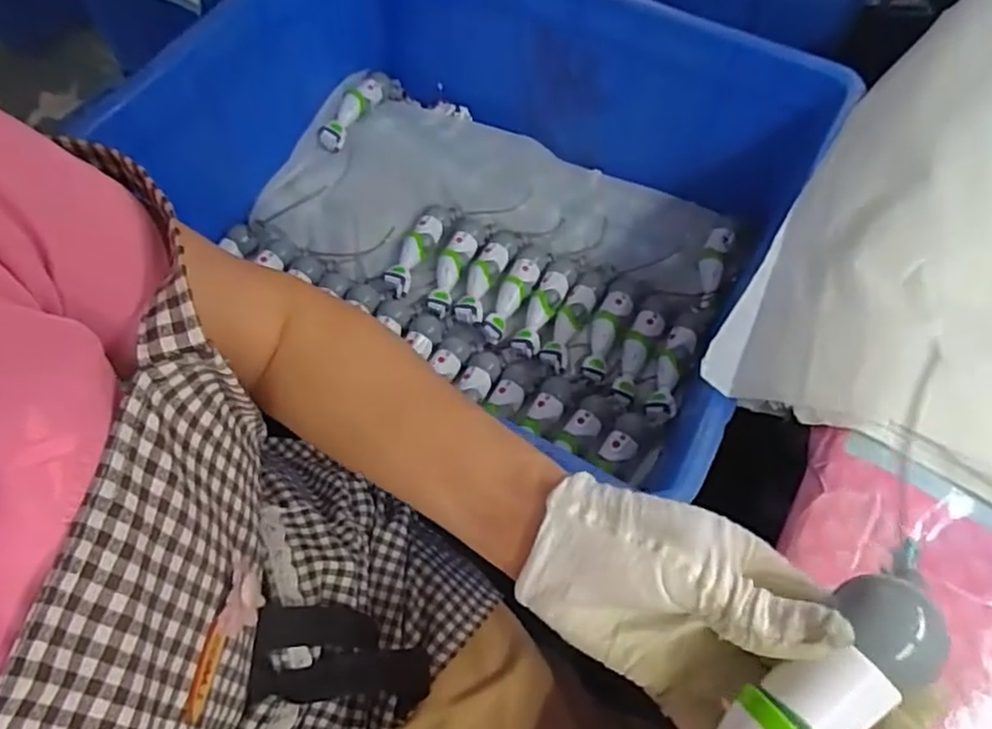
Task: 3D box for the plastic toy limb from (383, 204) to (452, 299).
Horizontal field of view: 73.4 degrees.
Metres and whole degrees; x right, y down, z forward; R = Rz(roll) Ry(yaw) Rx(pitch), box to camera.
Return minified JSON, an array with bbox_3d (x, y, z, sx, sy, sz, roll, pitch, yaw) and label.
[{"bbox_3d":[-0.092,-0.134,0.766,0.032,0.034,0.138,19,64,10],"label":"plastic toy limb"}]

